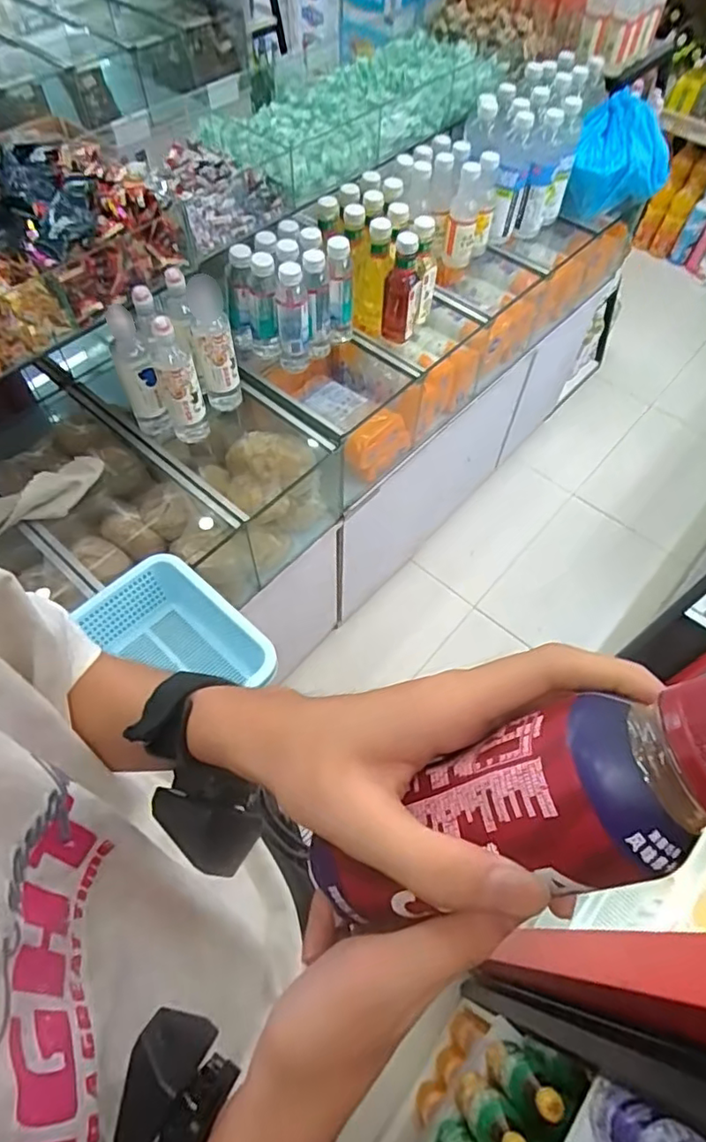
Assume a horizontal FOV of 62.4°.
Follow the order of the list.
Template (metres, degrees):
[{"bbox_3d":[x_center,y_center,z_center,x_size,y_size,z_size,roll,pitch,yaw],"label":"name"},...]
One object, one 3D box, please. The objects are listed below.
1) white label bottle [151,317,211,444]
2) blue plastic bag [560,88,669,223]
[{"bbox_3d":[-0.294,-0.312,0.987,0.061,0.218,0.064,-19,62,-13],"label":"white label bottle"},{"bbox_3d":[0.626,-0.947,1.366,0.207,0.196,0.199,21,61,11],"label":"blue plastic bag"}]

